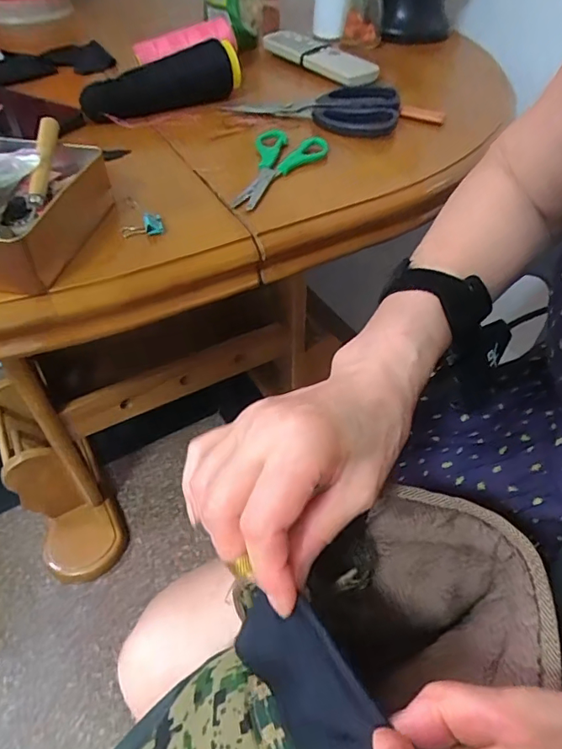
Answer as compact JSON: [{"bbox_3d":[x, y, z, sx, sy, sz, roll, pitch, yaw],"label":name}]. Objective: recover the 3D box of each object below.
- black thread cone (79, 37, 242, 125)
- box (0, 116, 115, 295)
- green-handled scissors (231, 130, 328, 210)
[{"bbox_3d":[-0.119,-0.293,0.499,0.162,0.051,0.054,-22,52,-19],"label":"black thread cone"},{"bbox_3d":[-0.182,-0.119,0.336,0.104,0.053,0.129,6,48,6],"label":"box"},{"bbox_3d":[0.001,-0.172,0.413,0.060,0.011,0.125,10,49,9],"label":"green-handled scissors"}]

